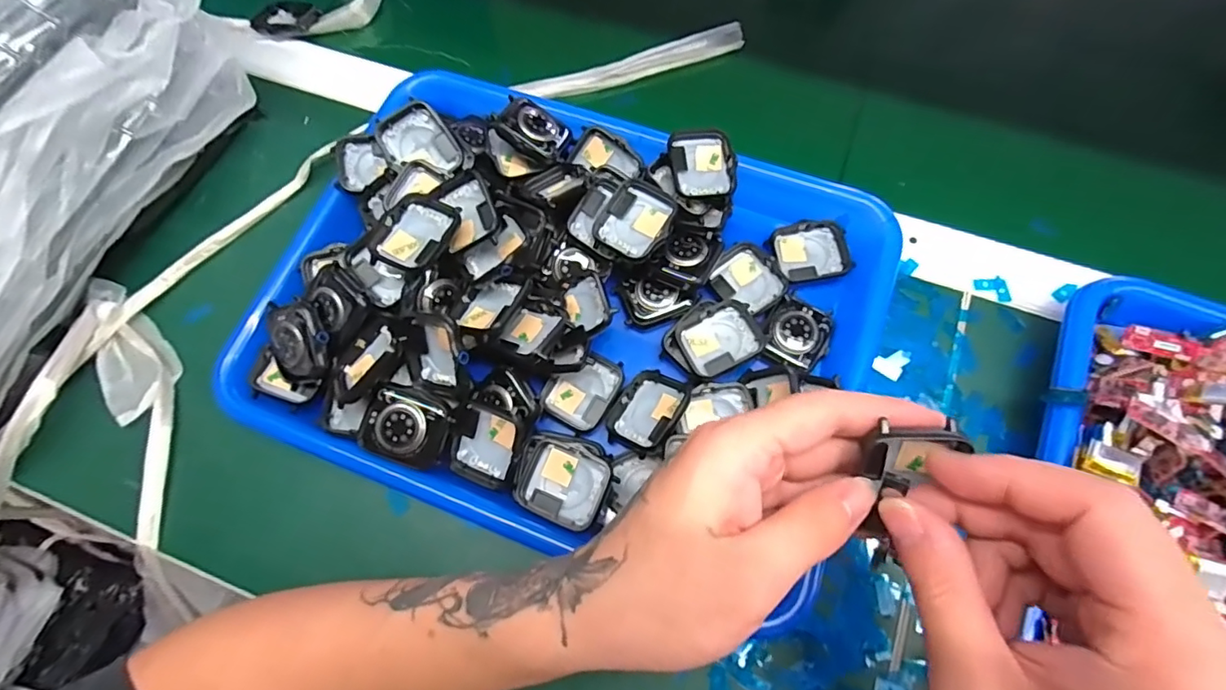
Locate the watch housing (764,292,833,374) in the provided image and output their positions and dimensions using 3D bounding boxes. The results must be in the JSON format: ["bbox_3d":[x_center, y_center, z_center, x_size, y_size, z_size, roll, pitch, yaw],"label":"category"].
[{"bbox_3d":[0.107,-0.006,0.308,0.034,0.008,0.037,25,73,9],"label":"watch housing"}]

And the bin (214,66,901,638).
[{"bbox_3d":[-0.027,-0.024,0.299,0.321,0.059,0.240,20,72,8],"label":"bin"}]

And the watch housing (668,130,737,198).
[{"bbox_3d":[0.053,-0.106,0.316,0.038,0.013,0.038,-8,71,0],"label":"watch housing"}]

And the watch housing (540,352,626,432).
[{"bbox_3d":[-0.017,0.025,0.307,0.037,0.009,0.042,28,74,10],"label":"watch housing"}]

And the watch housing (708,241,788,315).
[{"bbox_3d":[0.081,-0.038,0.321,0.040,0.011,0.033,43,77,14],"label":"watch housing"}]

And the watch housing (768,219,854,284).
[{"bbox_3d":[0.120,-0.057,0.326,0.042,0.008,0.035,-14,71,-4],"label":"watch housing"}]

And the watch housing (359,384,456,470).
[{"bbox_3d":[-0.105,0.040,0.273,0.040,0.010,0.035,17,73,8],"label":"watch housing"}]

